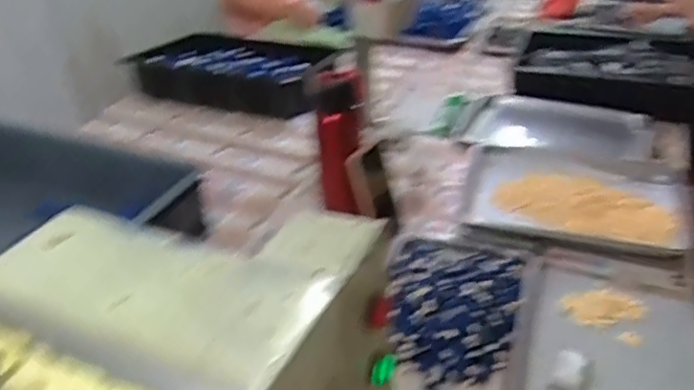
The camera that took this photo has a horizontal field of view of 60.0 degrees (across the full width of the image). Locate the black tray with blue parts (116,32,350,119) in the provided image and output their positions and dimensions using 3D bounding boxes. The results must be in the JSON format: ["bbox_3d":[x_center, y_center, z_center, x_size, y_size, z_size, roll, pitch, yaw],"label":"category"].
[{"bbox_3d":[-0.270,-0.315,1.488,0.479,0.092,0.349,9,34,12],"label":"black tray with blue parts"}]

